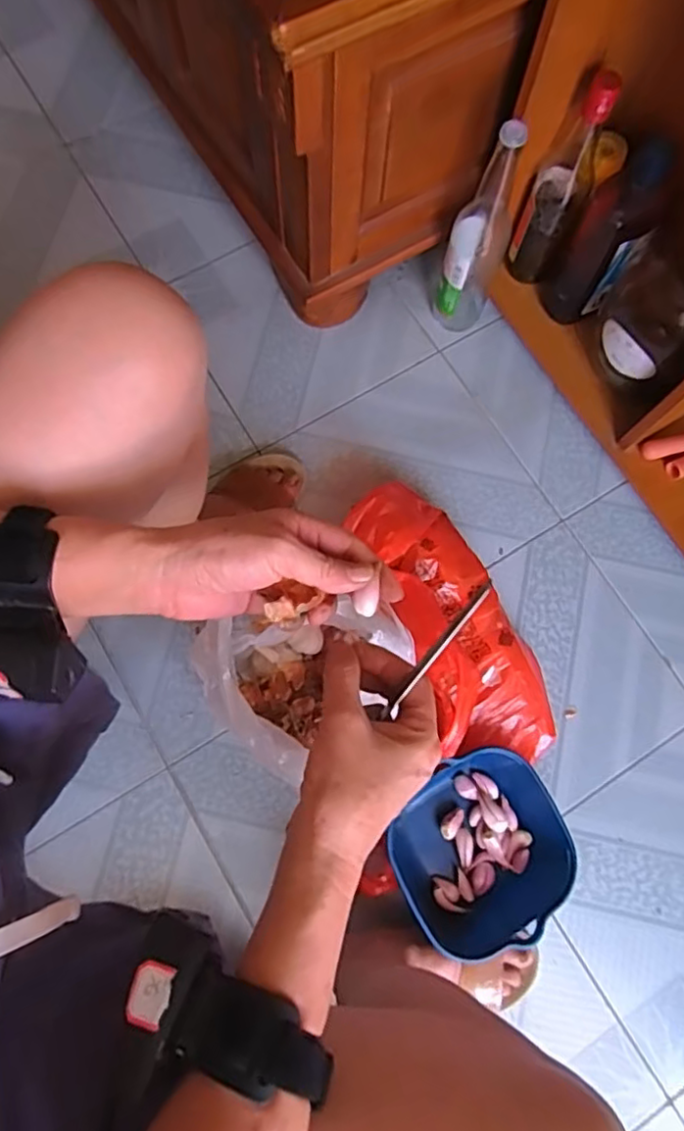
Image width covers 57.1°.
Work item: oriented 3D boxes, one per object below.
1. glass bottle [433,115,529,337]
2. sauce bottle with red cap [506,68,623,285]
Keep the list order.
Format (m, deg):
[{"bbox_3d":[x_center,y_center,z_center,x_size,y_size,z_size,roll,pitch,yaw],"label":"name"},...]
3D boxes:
[{"bbox_3d":[0.166,-0.399,0.772,0.076,0.295,0.075,17,76,3],"label":"glass bottle"},{"bbox_3d":[0.257,-0.452,0.751,0.056,0.266,0.053,30,77,6],"label":"sauce bottle with red cap"}]

